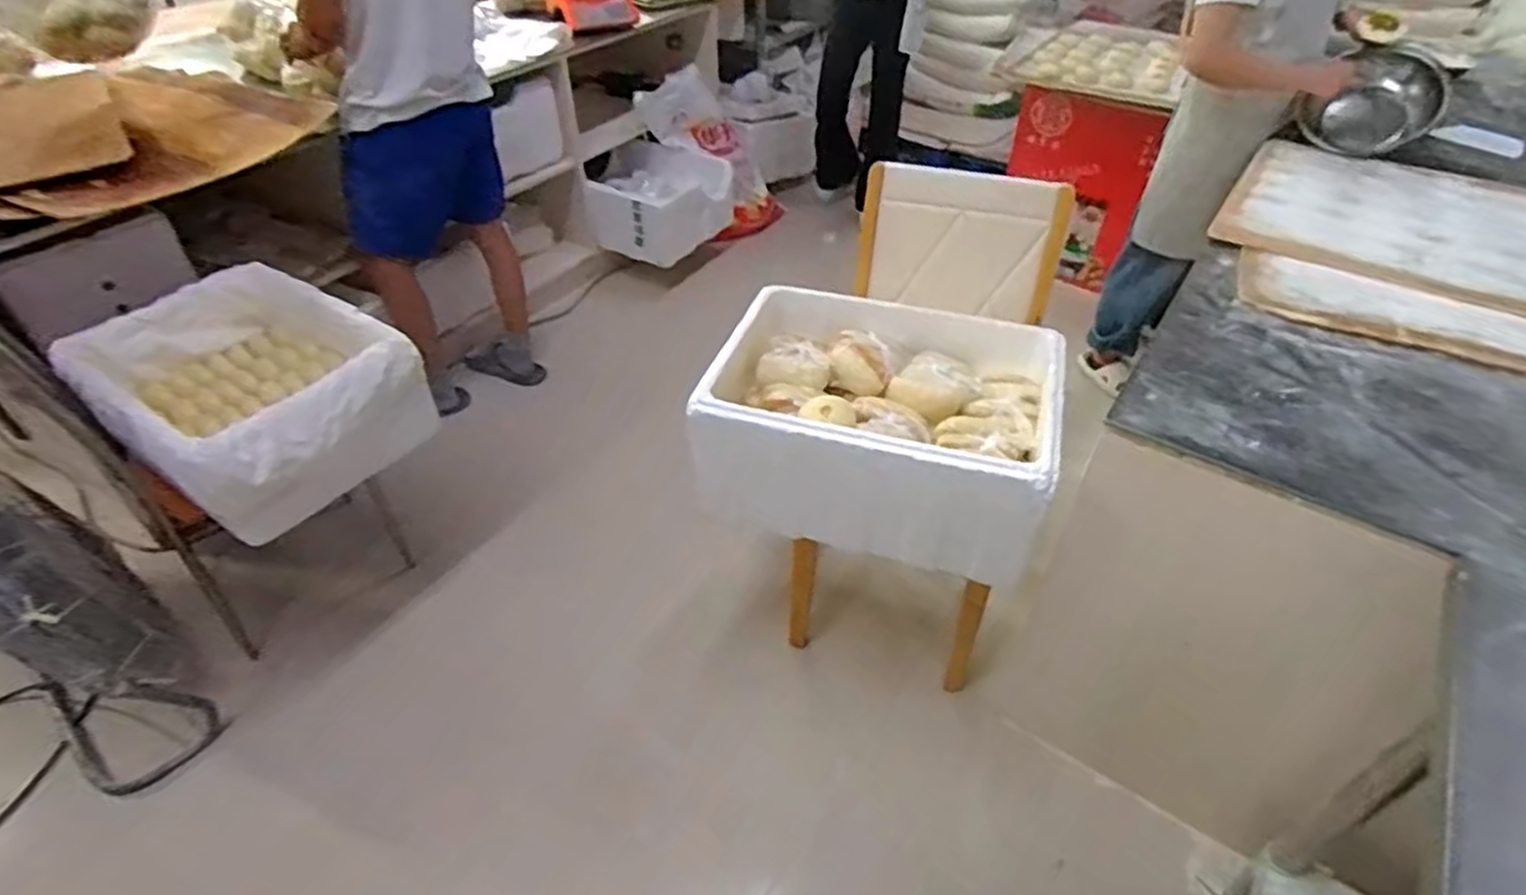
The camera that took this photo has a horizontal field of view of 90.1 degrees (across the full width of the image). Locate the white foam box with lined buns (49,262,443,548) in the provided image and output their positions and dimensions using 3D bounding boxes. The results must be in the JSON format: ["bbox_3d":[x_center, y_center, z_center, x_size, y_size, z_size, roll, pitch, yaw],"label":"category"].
[{"bbox_3d":[-1.032,-0.129,1.544,0.673,0.222,0.475,31,49,28],"label":"white foam box with lined buns"}]

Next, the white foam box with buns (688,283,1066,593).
[{"bbox_3d":[0.213,-0.058,1.413,0.590,0.240,0.457,14,43,13],"label":"white foam box with buns"}]

